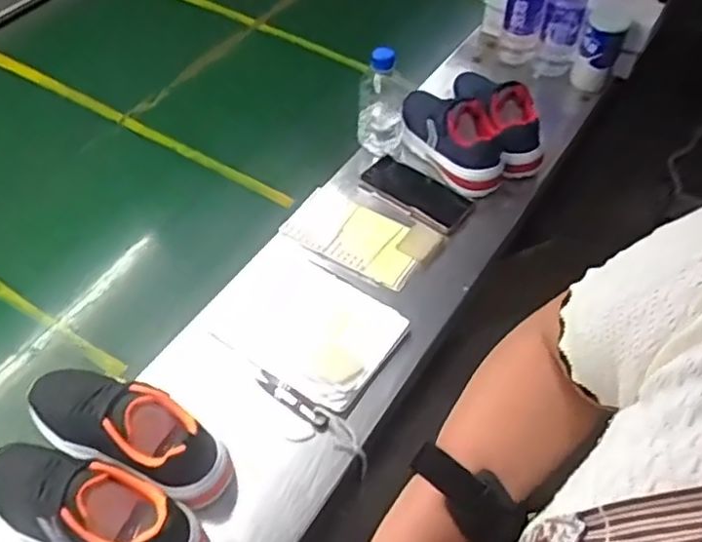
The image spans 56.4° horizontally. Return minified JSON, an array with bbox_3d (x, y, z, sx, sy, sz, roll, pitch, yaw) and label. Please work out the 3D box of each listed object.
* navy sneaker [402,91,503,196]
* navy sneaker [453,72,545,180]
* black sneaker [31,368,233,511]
[{"bbox_3d":[0.150,-0.208,0.998,0.086,0.107,0.206,-24,55,-18],"label":"navy sneaker"},{"bbox_3d":[0.232,-0.258,1.038,0.080,0.118,0.245,-15,53,-12],"label":"navy sneaker"},{"bbox_3d":[-0.231,0.154,0.677,0.235,0.103,0.090,20,54,15],"label":"black sneaker"}]

